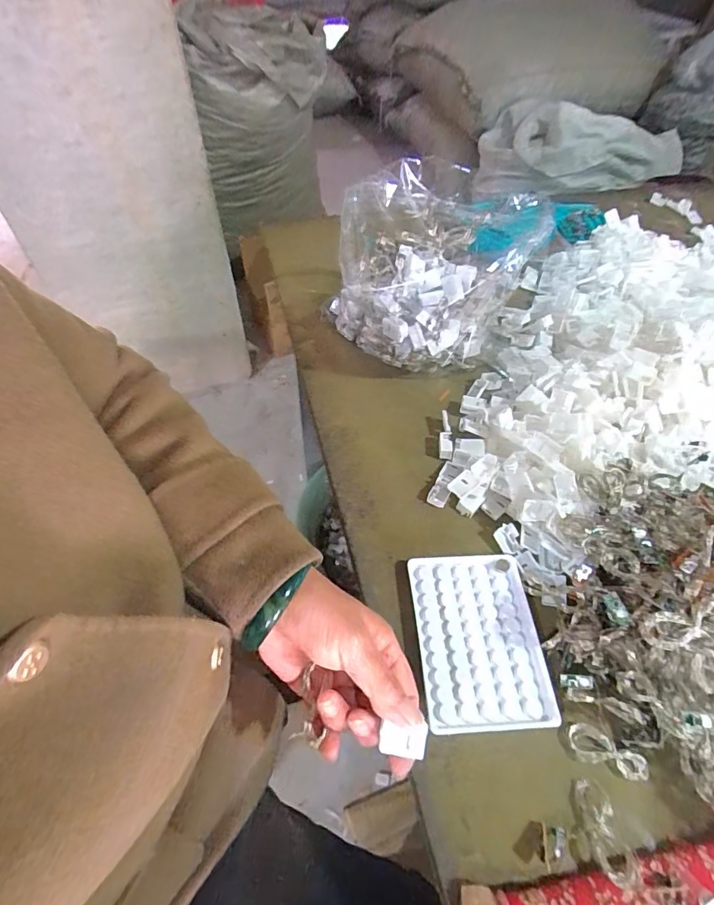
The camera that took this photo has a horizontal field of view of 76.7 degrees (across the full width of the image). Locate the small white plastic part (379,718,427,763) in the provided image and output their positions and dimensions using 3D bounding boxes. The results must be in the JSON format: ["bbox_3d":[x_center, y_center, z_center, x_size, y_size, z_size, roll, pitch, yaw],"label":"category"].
[{"bbox_3d":[0.027,0.168,0.263,0.027,0.004,0.018,11,76,-6],"label":"small white plastic part"}]

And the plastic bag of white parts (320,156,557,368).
[{"bbox_3d":[0.067,-0.193,0.510,0.153,0.172,0.181,-26,56,-18],"label":"plastic bag of white parts"}]

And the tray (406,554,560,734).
[{"bbox_3d":[0.095,0.144,0.356,0.095,0.012,0.127,-2,53,-3],"label":"tray"}]

